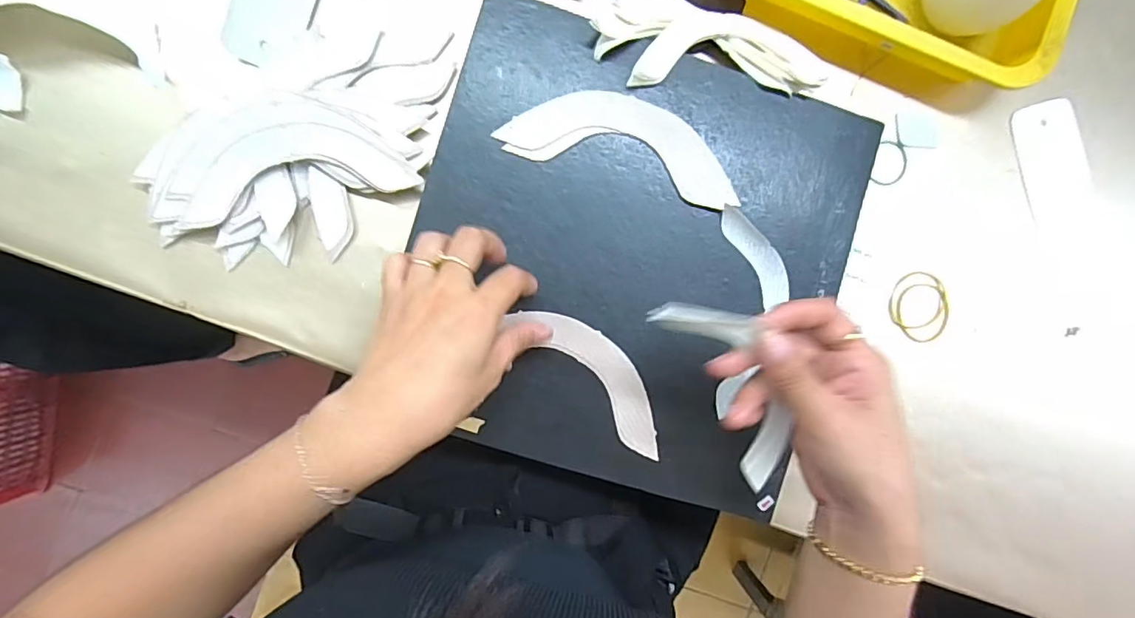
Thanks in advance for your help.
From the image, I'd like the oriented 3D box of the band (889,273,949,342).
[{"bbox_3d":[0.276,0.000,0.414,0.044,0.004,0.057,-18,93,-3],"label":"band"}]

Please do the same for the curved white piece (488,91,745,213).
[{"bbox_3d":[0.040,-0.117,0.370,0.165,0.006,0.057,14,91,-4],"label":"curved white piece"}]

